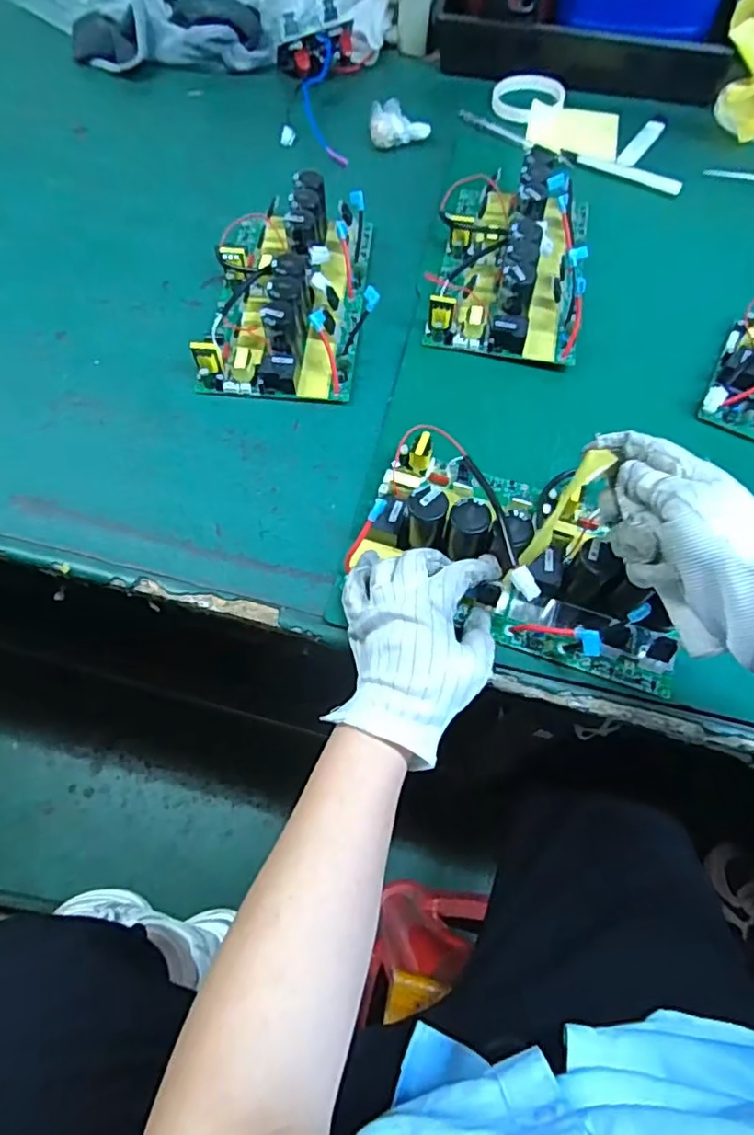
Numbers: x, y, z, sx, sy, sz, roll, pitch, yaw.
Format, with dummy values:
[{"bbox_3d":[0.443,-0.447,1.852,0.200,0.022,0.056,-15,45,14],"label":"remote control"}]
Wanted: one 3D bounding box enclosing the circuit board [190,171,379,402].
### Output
[{"bbox_3d":[-0.083,-0.265,0.549,0.138,0.056,0.230,2,65,0],"label":"circuit board"}]

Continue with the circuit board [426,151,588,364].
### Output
[{"bbox_3d":[0.131,-0.309,0.572,0.146,0.060,0.244,11,65,4],"label":"circuit board"}]

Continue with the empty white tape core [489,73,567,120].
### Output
[{"bbox_3d":[0.184,-0.585,0.733,0.092,0.011,0.092,0,65,-1],"label":"empty white tape core"}]

